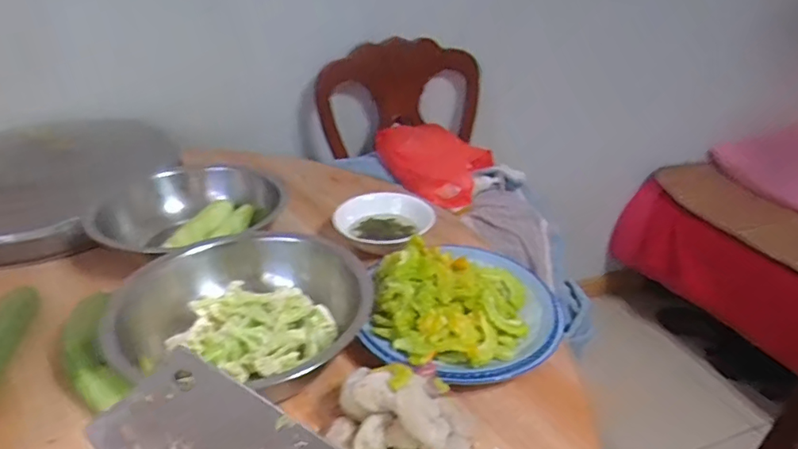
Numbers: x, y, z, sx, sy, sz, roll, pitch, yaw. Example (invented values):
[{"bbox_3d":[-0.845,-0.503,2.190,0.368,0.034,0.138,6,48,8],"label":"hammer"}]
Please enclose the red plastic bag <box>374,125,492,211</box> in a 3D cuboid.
[{"bbox_3d":[0.062,-0.143,1.194,0.246,0.123,0.150,11,31,18],"label":"red plastic bag"}]

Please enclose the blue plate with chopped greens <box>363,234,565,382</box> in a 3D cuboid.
[{"bbox_3d":[0.075,0.092,0.634,0.224,0.086,0.195,-12,32,-22],"label":"blue plate with chopped greens"}]

